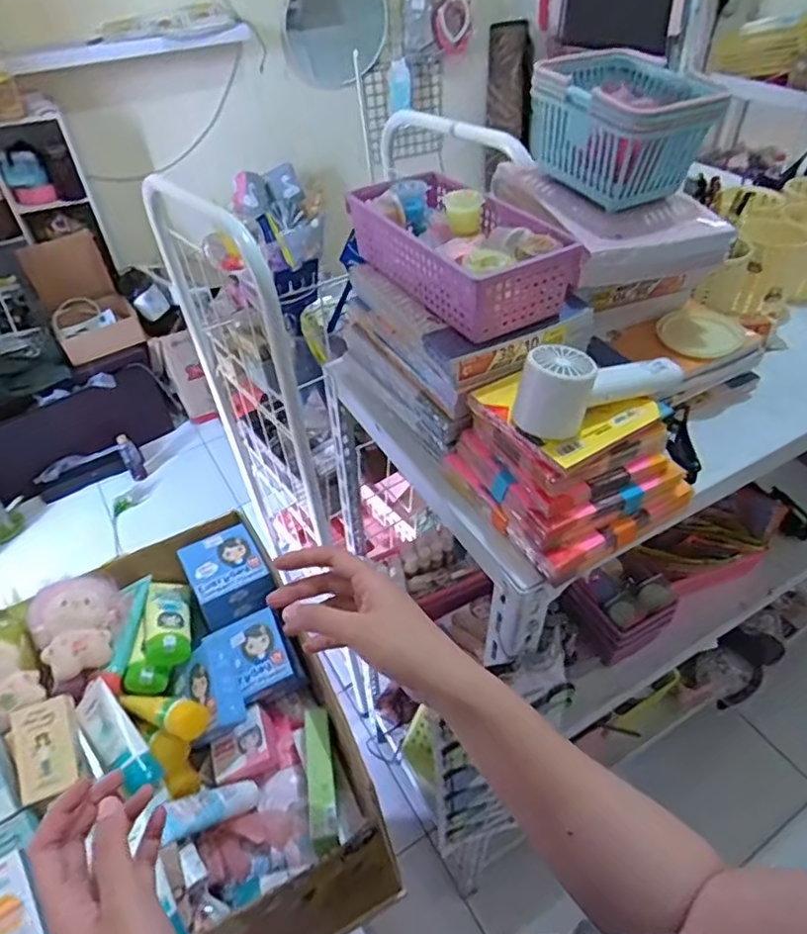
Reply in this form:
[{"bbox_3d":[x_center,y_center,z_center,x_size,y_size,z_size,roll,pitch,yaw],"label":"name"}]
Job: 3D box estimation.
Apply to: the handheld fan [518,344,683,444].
[{"bbox_3d":[0.164,-0.078,0.507,0.155,0.063,0.051,-25,47,-21],"label":"handheld fan"}]

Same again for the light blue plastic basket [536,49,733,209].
[{"bbox_3d":[0.220,-0.335,0.607,0.130,0.098,0.158,-23,46,-19],"label":"light blue plastic basket"}]

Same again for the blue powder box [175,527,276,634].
[{"bbox_3d":[-0.211,0.130,0.729,0.087,0.056,0.099,-24,47,-20],"label":"blue powder box"}]

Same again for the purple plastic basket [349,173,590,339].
[{"bbox_3d":[0.052,-0.219,0.603,0.123,0.067,0.238,-24,47,-20],"label":"purple plastic basket"}]

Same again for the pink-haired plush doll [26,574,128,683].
[{"bbox_3d":[-0.343,0.163,0.643,0.091,0.050,0.100,-31,49,-25],"label":"pink-haired plush doll"}]

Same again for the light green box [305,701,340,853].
[{"bbox_3d":[-0.081,0.295,0.589,0.025,0.016,0.135,-10,44,-6],"label":"light green box"}]

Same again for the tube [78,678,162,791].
[{"bbox_3d":[-0.281,0.264,0.594,0.038,0.030,0.112,-36,70,-29],"label":"tube"}]

